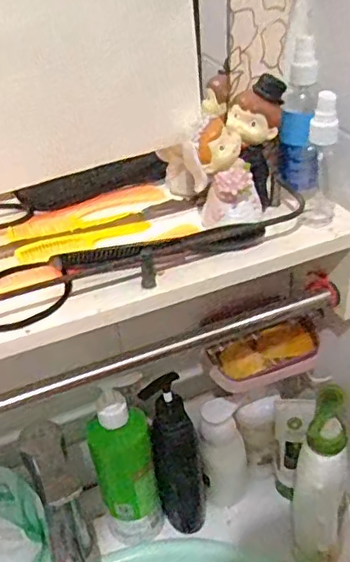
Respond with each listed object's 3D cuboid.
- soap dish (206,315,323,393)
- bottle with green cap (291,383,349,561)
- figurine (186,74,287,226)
[{"bbox_3d":[0.095,0.078,0.621,0.123,0.022,0.069,-15,37,-14],"label":"soap dish"},{"bbox_3d":[0.142,0.200,0.578,0.052,0.206,0.060,8,38,16],"label":"bottle with green cap"},{"bbox_3d":[0.052,-0.105,0.492,0.050,0.097,0.078,21,43,30],"label":"figurine"}]

